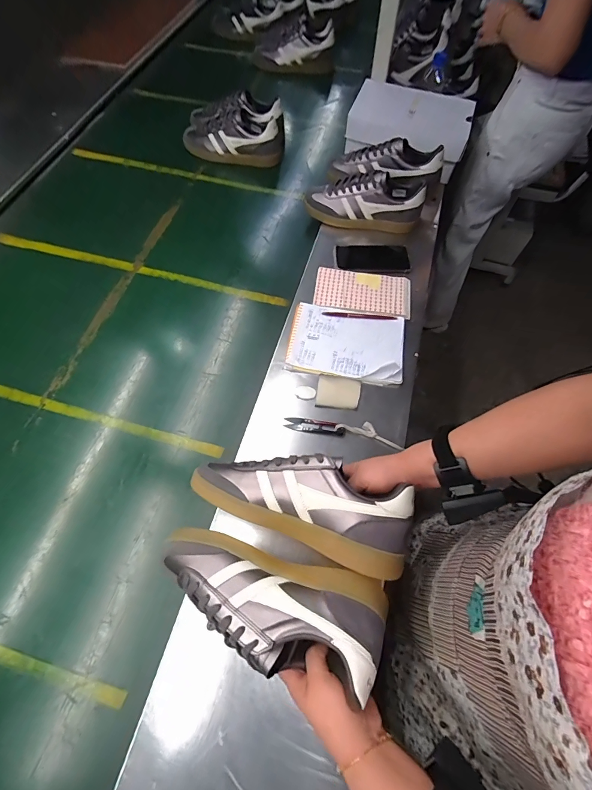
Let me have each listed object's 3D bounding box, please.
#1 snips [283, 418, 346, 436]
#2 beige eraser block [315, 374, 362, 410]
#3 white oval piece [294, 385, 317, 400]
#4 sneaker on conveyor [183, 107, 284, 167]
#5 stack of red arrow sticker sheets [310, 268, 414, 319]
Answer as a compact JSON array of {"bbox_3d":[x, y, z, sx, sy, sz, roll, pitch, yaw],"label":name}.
[{"bbox_3d":[0.032,0.053,0.595,0.100,0.006,0.024,8,66,4],"label":"snips"},{"bbox_3d":[0.076,-0.005,0.620,0.076,0.007,0.061,8,66,4],"label":"beige eraser block"},{"bbox_3d":[0.017,-0.004,0.621,0.037,0.005,0.024,10,66,5],"label":"white oval piece"},{"bbox_3d":[-0.161,-0.703,0.942,0.275,0.091,0.099,15,67,8],"label":"sneaker on conveyor"},{"bbox_3d":[0.139,-0.217,0.719,0.197,0.010,0.101,10,66,5],"label":"stack of red arrow sticker sheets"}]

